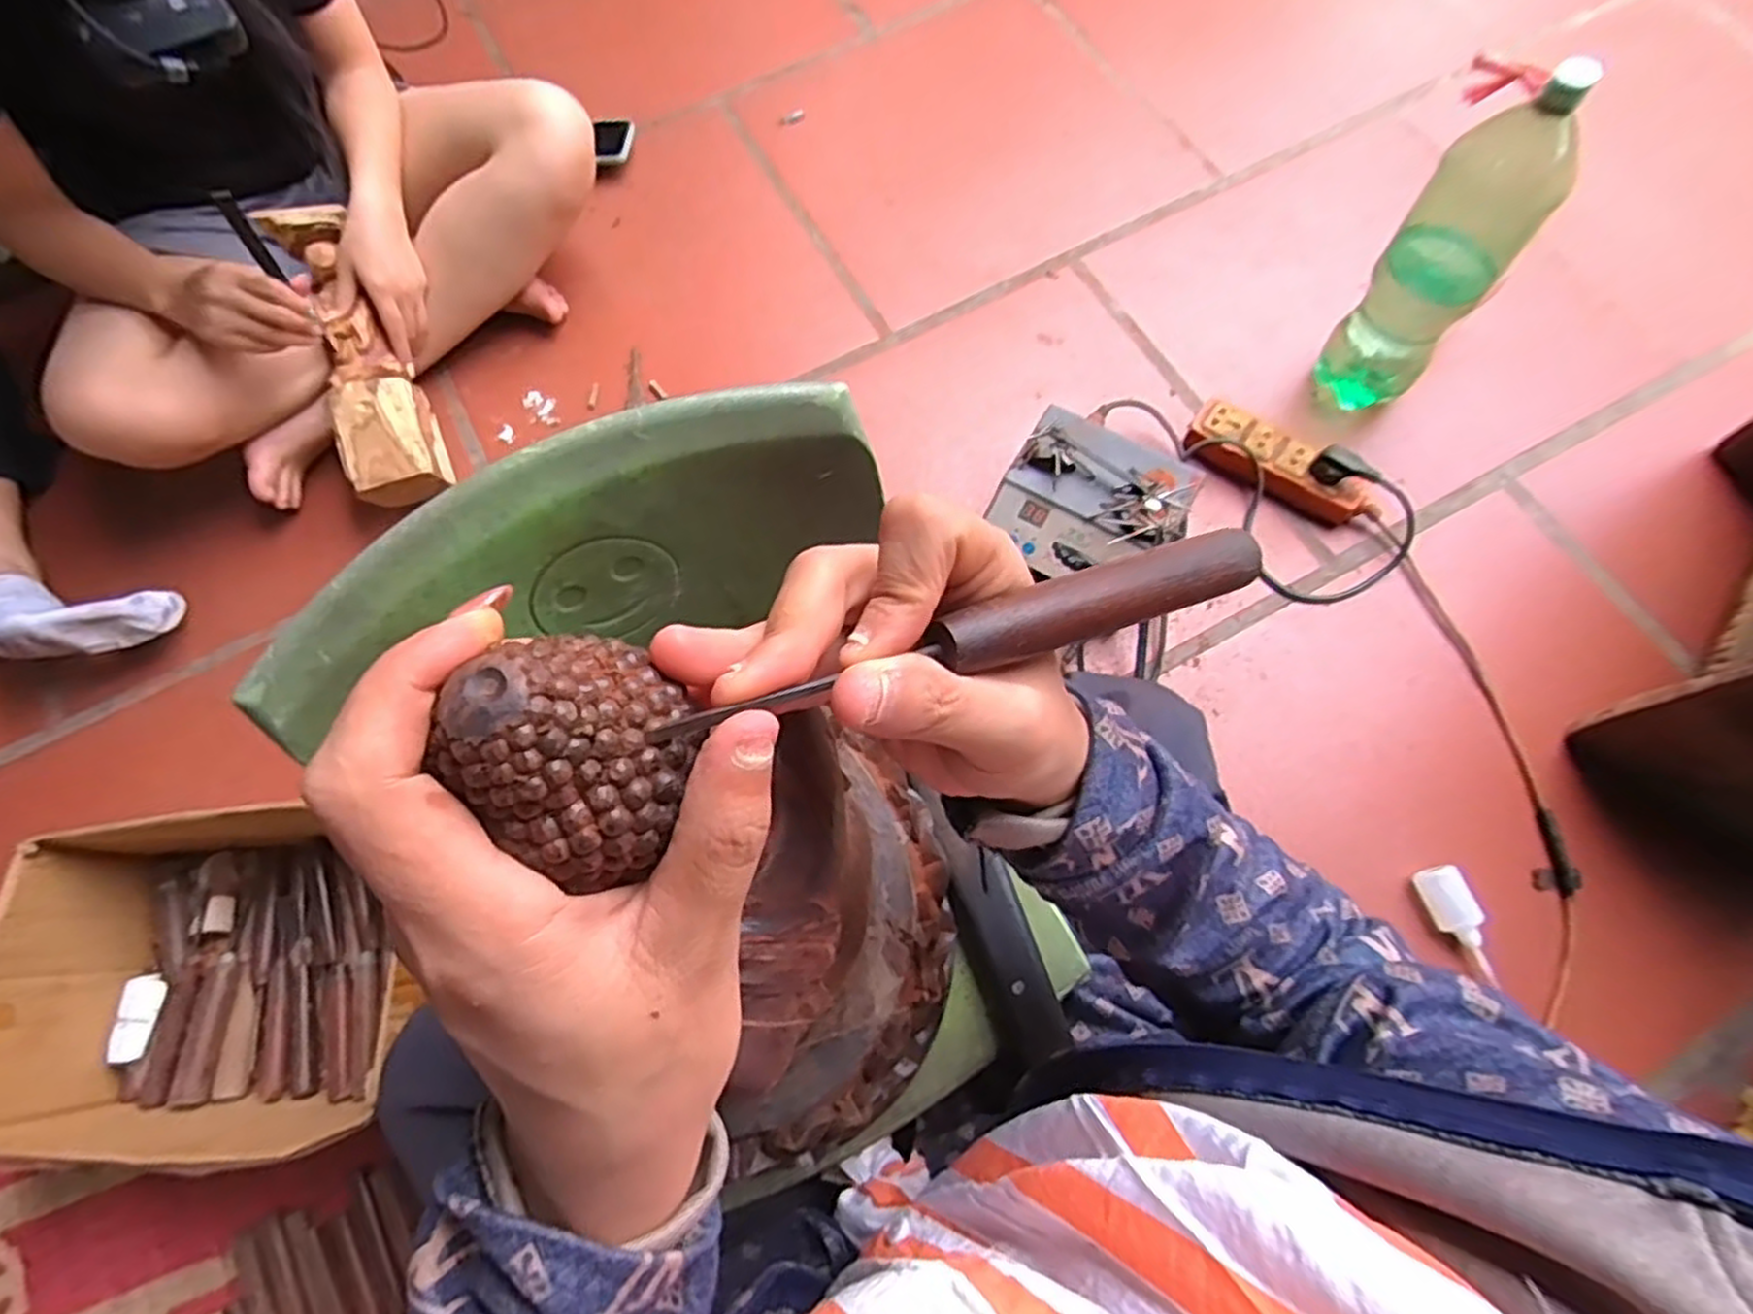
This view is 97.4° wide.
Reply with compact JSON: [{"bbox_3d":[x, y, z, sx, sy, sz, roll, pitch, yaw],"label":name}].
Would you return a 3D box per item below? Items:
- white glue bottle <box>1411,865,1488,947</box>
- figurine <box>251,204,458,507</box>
[{"bbox_3d":[0.511,0.222,0.686,0.033,0.035,0.069,-19,71,-4],"label":"white glue bottle"},{"bbox_3d":[-0.557,-0.314,0.832,0.089,0.063,0.308,-20,95,-6],"label":"figurine"}]

